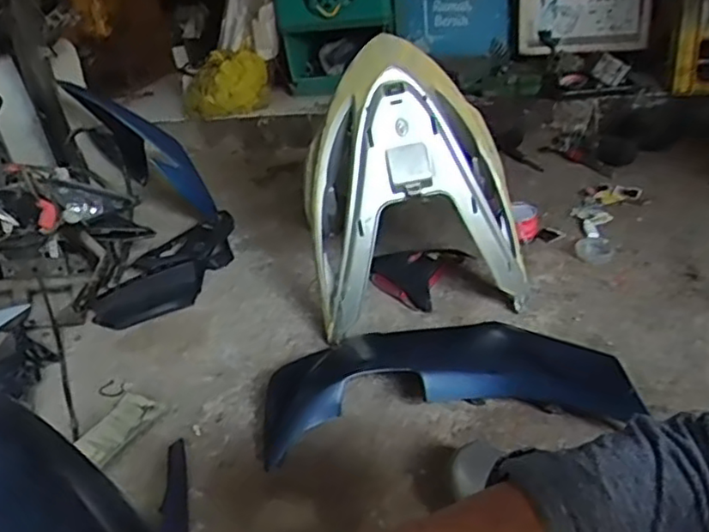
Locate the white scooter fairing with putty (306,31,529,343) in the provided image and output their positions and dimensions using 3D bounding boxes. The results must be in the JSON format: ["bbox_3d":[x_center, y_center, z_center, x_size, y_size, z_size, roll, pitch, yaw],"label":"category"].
[{"bbox_3d":[0.109,-0.128,1.176,0.396,0.480,0.153,-6,27,2],"label":"white scooter fairing with putty"}]

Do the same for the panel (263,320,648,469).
[{"bbox_3d":[0.130,0.178,1.065,0.549,0.085,0.279,-6,27,1],"label":"panel"}]

